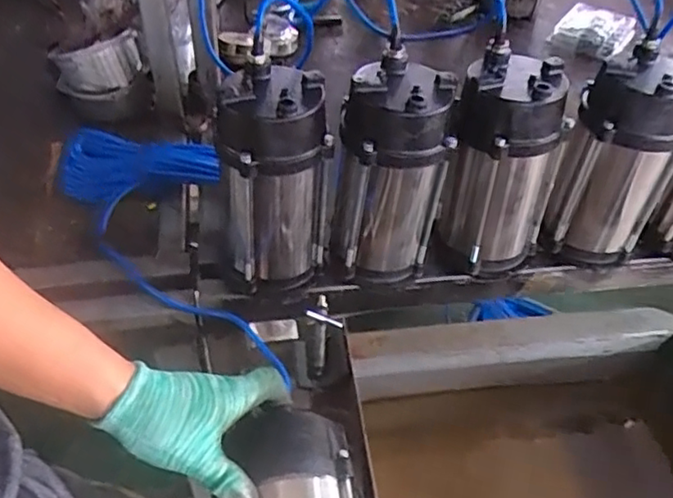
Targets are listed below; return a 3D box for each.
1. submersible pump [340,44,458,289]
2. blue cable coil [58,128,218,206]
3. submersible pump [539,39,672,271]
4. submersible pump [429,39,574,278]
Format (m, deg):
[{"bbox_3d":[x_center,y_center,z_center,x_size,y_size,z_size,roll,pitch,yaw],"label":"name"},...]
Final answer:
[{"bbox_3d":[0.063,-0.080,0.734,0.121,0.252,0.102,7,45,5],"label":"submersible pump"},{"bbox_3d":[-0.279,-0.117,0.894,0.224,0.065,0.068,0,45,-2],"label":"blue cable coil"},{"bbox_3d":[0.347,-0.105,0.779,0.121,0.248,0.108,22,48,19],"label":"submersible pump"},{"bbox_3d":[0.201,-0.088,0.775,0.127,0.271,0.109,15,46,12],"label":"submersible pump"}]

